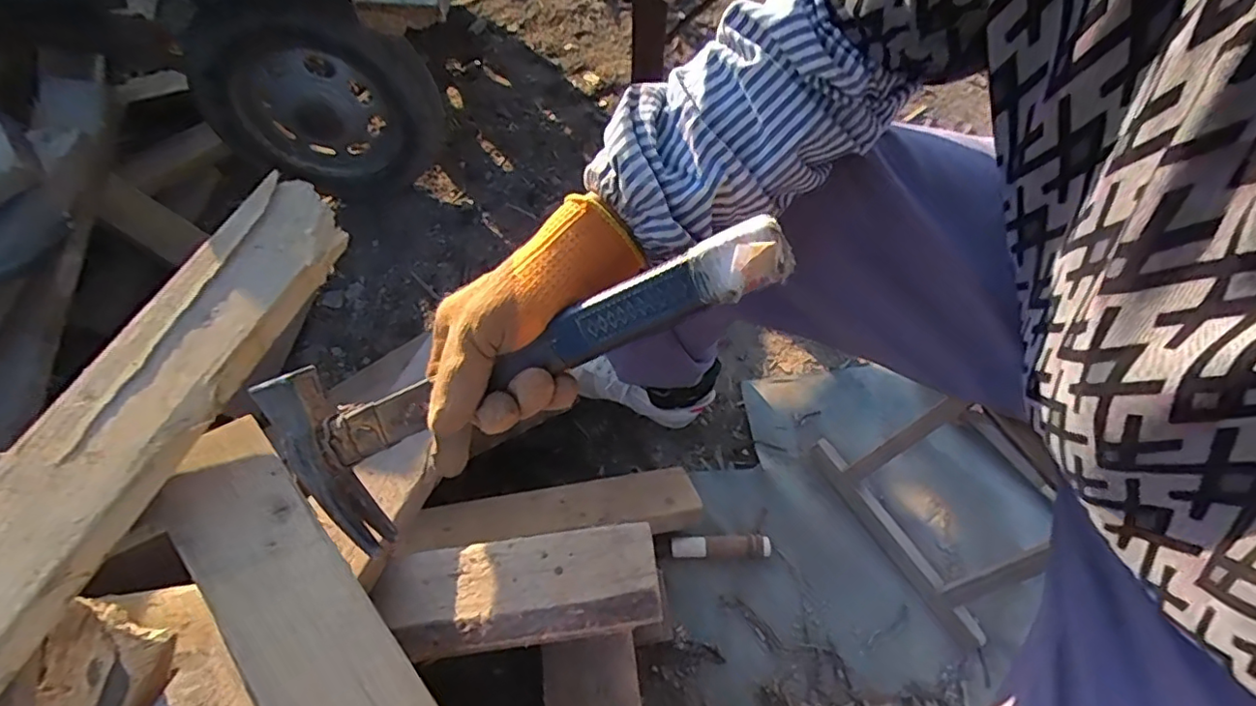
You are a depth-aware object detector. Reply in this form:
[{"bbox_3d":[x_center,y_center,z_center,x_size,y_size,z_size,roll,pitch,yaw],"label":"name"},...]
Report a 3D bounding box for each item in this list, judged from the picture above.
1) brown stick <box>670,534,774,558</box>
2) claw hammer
[{"bbox_3d":[0.126,0.264,0.804,0.136,0.014,0.028,-2,60,0],"label":"brown stick"},{"bbox_3d":[-0.072,-0.007,0.357,0.331,0.034,0.122,-33,100,13],"label":"claw hammer"}]

